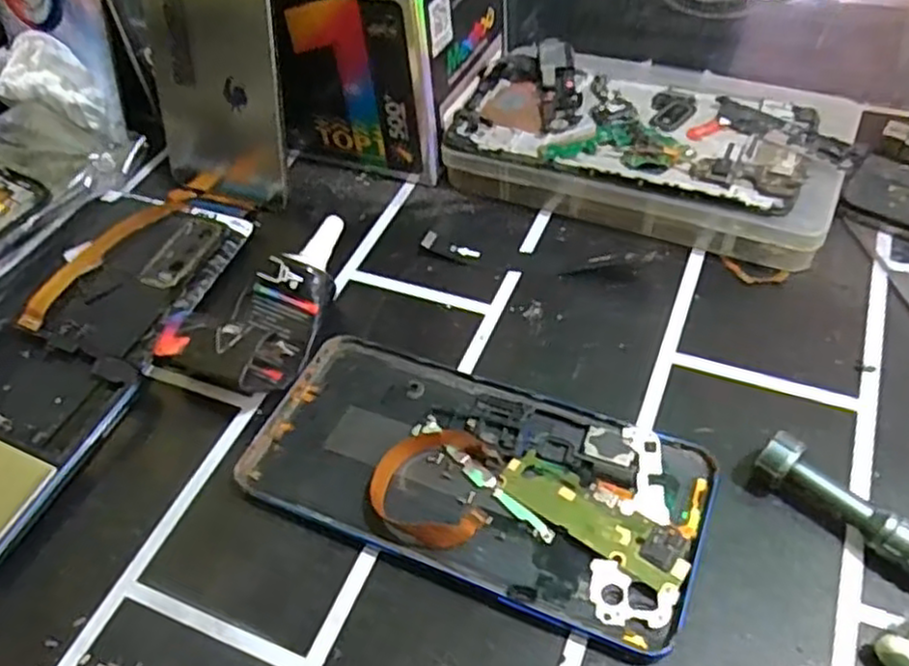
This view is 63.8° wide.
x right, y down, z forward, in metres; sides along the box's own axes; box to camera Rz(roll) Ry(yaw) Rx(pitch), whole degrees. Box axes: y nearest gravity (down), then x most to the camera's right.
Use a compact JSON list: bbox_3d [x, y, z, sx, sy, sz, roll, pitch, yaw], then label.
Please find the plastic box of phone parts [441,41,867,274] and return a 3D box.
[{"bbox_3d":[0.088,-0.090,0.339,0.169,0.032,0.091,19,56,21],"label":"plastic box of phone parts"}]

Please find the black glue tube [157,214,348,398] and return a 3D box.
[{"bbox_3d":[-0.070,-0.010,0.293,0.042,0.027,0.088,27,59,25],"label":"black glue tube"}]

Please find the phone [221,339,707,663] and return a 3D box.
[{"bbox_3d":[0.006,0.047,0.251,0.153,0.009,0.074,16,55,19],"label":"phone"}]

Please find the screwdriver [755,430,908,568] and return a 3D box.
[{"bbox_3d":[0.139,0.067,0.214,0.106,0.017,0.014,34,62,29],"label":"screwdriver"}]

